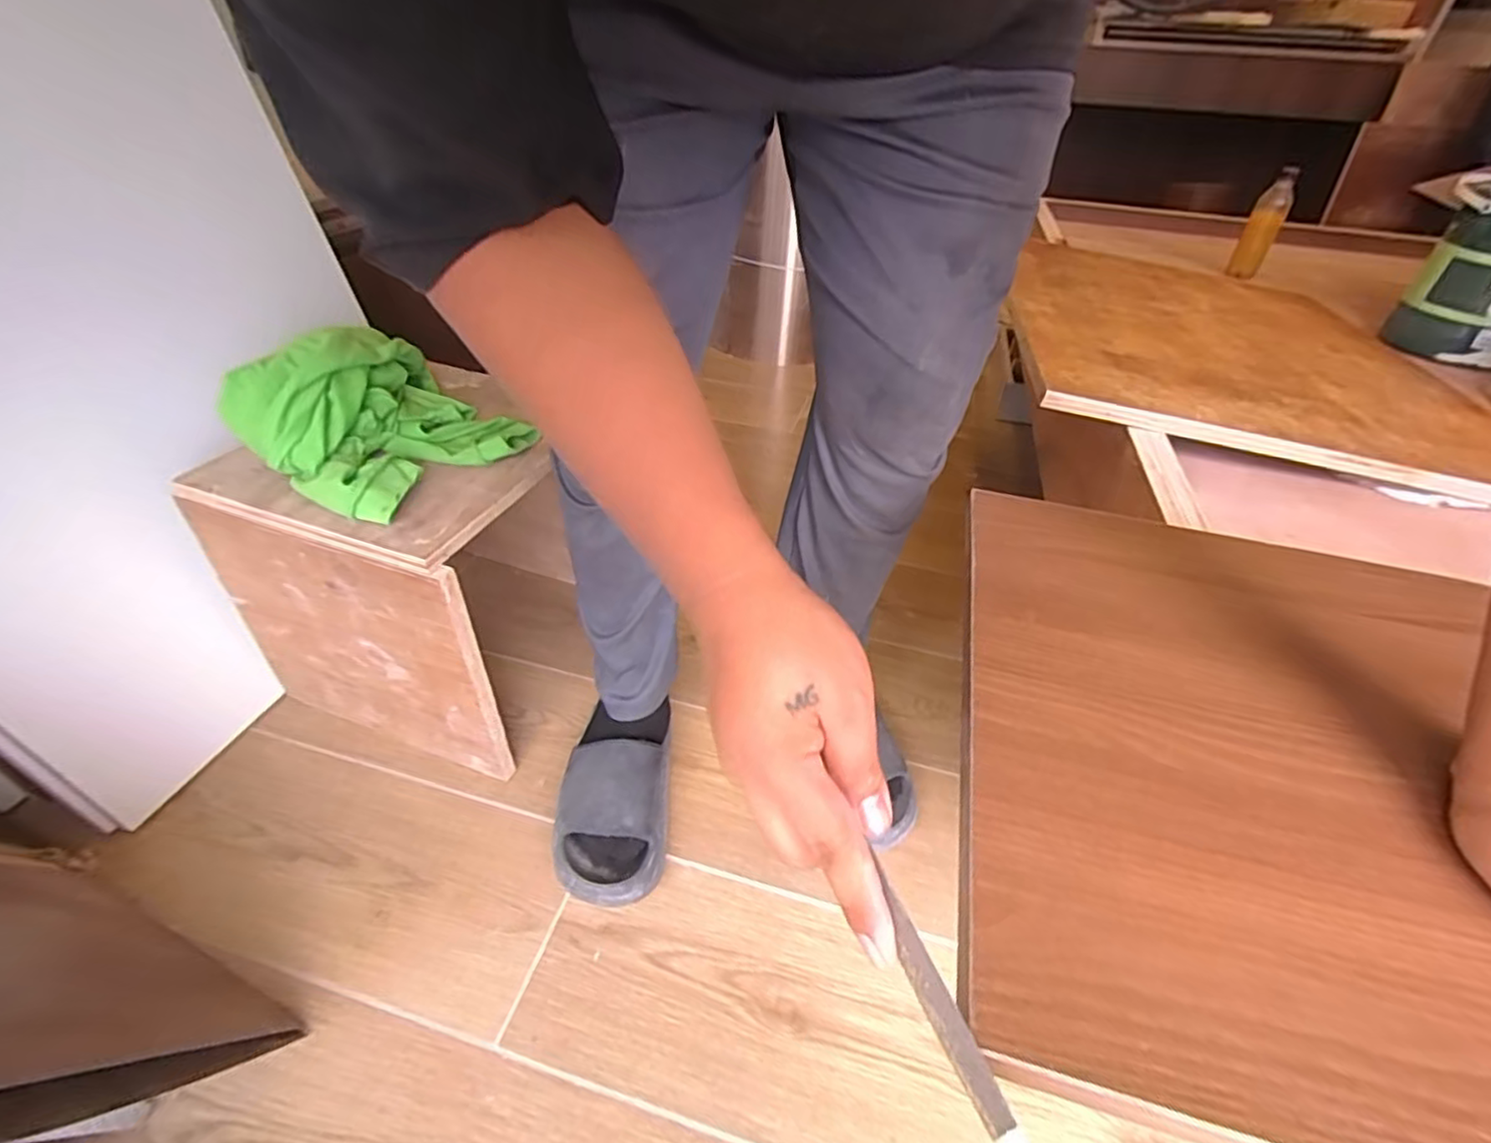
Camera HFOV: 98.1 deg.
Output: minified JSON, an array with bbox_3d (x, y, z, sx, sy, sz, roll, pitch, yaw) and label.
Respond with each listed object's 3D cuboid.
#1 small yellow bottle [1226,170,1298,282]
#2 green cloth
[{"bbox_3d":[0.987,-0.655,1.243,0.060,0.178,0.072,27,45,25],"label":"small yellow bottle"},{"bbox_3d":[-0.367,-0.162,0.646,0.194,0.102,0.203,22,43,21],"label":"green cloth"}]

